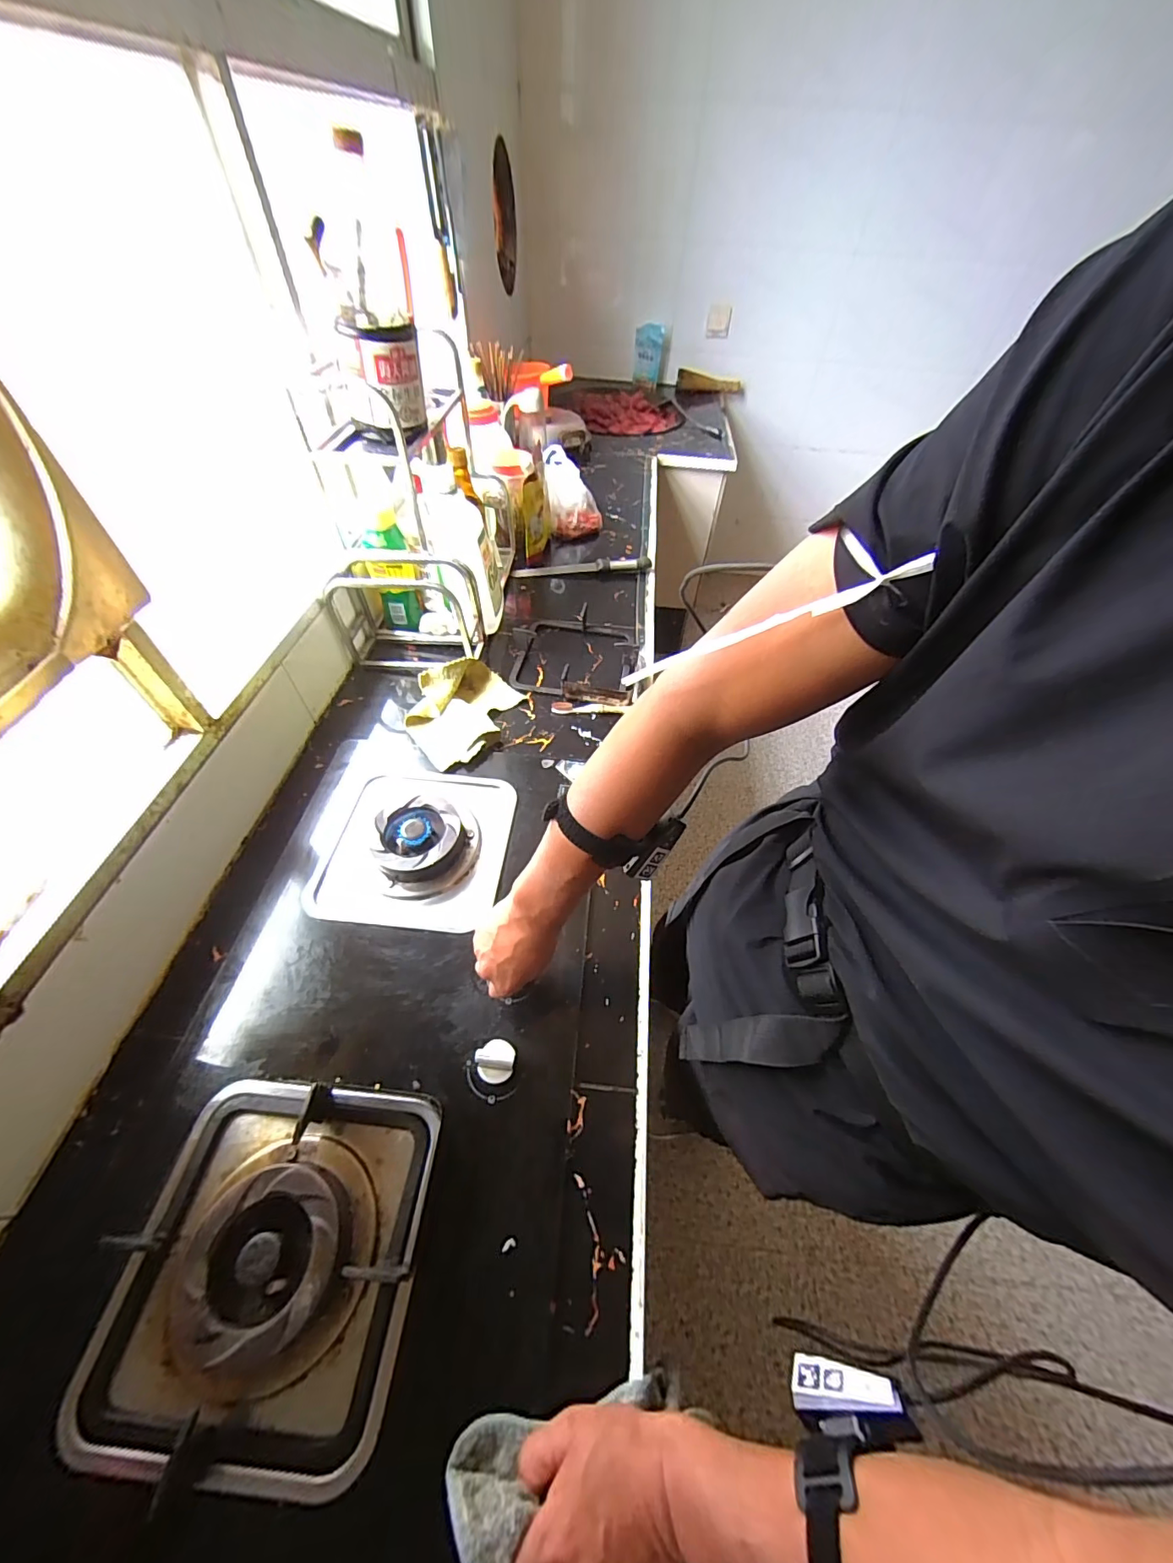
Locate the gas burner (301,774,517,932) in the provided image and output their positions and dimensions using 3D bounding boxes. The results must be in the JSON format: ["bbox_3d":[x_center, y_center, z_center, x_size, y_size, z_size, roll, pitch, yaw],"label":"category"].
[{"bbox_3d":[-0.224,0.073,0.643,0.230,0.036,0.226,5,51,1],"label":"gas burner"}]

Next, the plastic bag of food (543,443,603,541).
[{"bbox_3d":[-0.031,-0.686,1.176,0.142,0.150,0.135,1,51,-2],"label":"plastic bag of food"}]

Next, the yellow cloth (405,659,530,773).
[{"bbox_3d":[-0.192,-0.122,0.784,0.151,0.054,0.201,32,56,21],"label":"yellow cloth"}]

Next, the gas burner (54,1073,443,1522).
[{"bbox_3d":[-0.258,0.382,0.397,0.230,0.042,0.235,4,51,1],"label":"gas burner"}]

